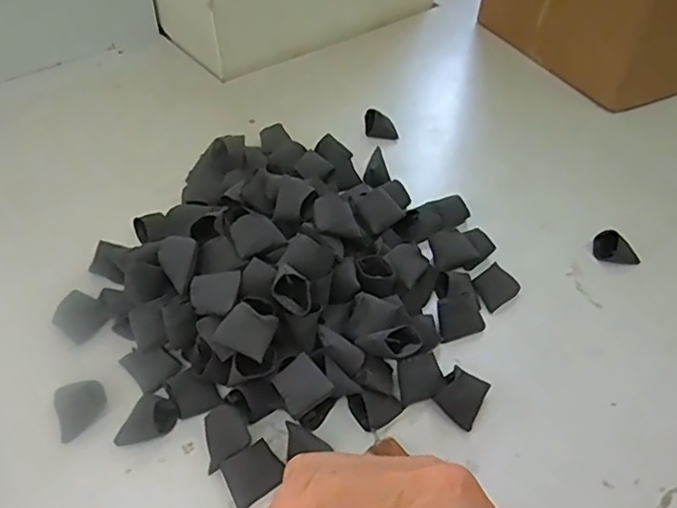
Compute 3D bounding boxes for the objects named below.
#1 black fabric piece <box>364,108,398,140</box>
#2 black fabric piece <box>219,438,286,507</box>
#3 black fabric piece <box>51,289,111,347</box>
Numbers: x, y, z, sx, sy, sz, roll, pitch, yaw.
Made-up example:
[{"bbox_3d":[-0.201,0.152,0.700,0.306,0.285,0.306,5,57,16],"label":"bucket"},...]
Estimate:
[{"bbox_3d":[0.052,-0.156,0.705,0.041,0.025,0.025,6,47,3],"label":"black fabric piece"},{"bbox_3d":[-0.060,0.155,0.413,0.039,0.006,0.034,-32,76,-15],"label":"black fabric piece"},{"bbox_3d":[-0.219,0.053,0.497,0.039,0.025,0.034,32,53,25],"label":"black fabric piece"}]

